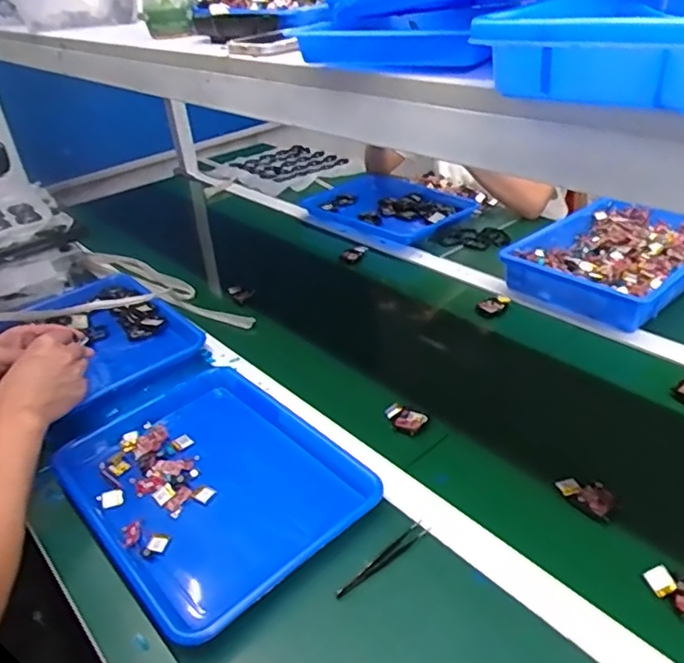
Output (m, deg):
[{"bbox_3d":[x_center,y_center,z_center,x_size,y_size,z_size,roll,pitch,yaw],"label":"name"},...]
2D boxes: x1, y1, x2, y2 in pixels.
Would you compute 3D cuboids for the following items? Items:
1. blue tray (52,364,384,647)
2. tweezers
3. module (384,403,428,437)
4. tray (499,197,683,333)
[{"bbox_3d":[-0.152,0.163,0.669,0.252,0.031,0.340,-29,40,-31],"label":"blue tray"},{"bbox_3d":[0.041,0.220,0.573,0.113,0.007,0.015,-28,39,-30],"label":"tweezers"},{"bbox_3d":[0.080,0.108,0.745,0.052,0.010,0.033,22,42,35],"label":"module"},{"bbox_3d":[0.471,-0.131,1.011,0.354,0.063,0.260,-29,40,-31],"label":"tray"}]

